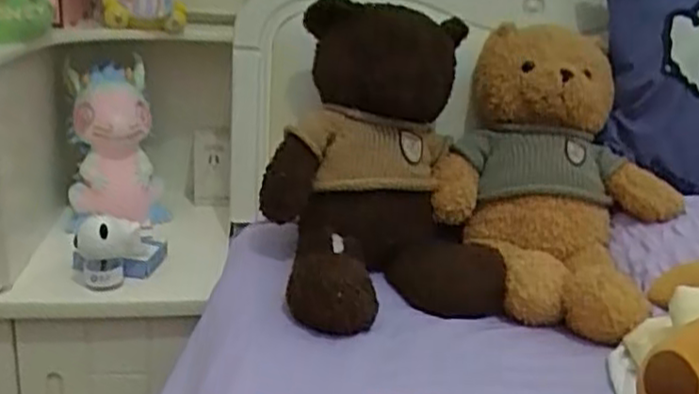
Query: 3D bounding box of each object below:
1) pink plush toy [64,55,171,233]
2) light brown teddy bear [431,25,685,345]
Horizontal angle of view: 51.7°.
[{"bbox_3d":[-0.334,-0.069,1.018,0.127,0.219,0.102,-4,19,-21],"label":"pink plush toy"},{"bbox_3d":[0.245,-0.034,0.860,0.272,0.268,0.280,11,19,21],"label":"light brown teddy bear"}]

